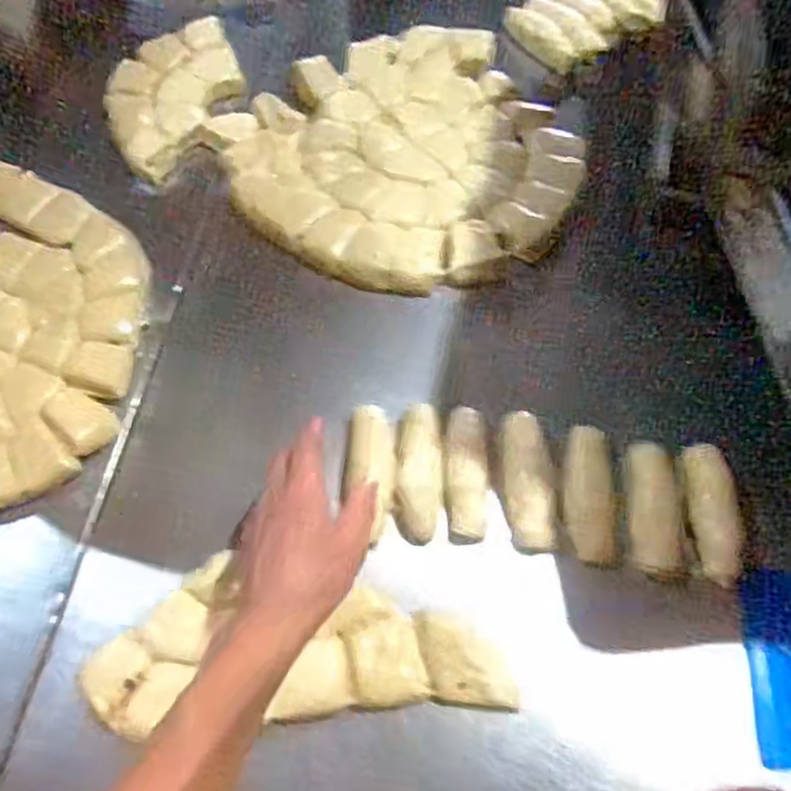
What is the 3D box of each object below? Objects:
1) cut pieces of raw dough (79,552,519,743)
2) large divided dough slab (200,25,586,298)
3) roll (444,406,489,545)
[{"bbox_3d":[-0.065,0.176,0.500,0.282,0.027,0.105,1,64,1],"label":"cut pieces of raw dough"},{"bbox_3d":[0.010,-0.229,0.686,0.298,0.023,0.304,-30,66,-12],"label":"large divided dough slab"},{"bbox_3d":[0.055,0.057,0.555,0.033,0.023,0.108,1,64,3],"label":"roll"}]

